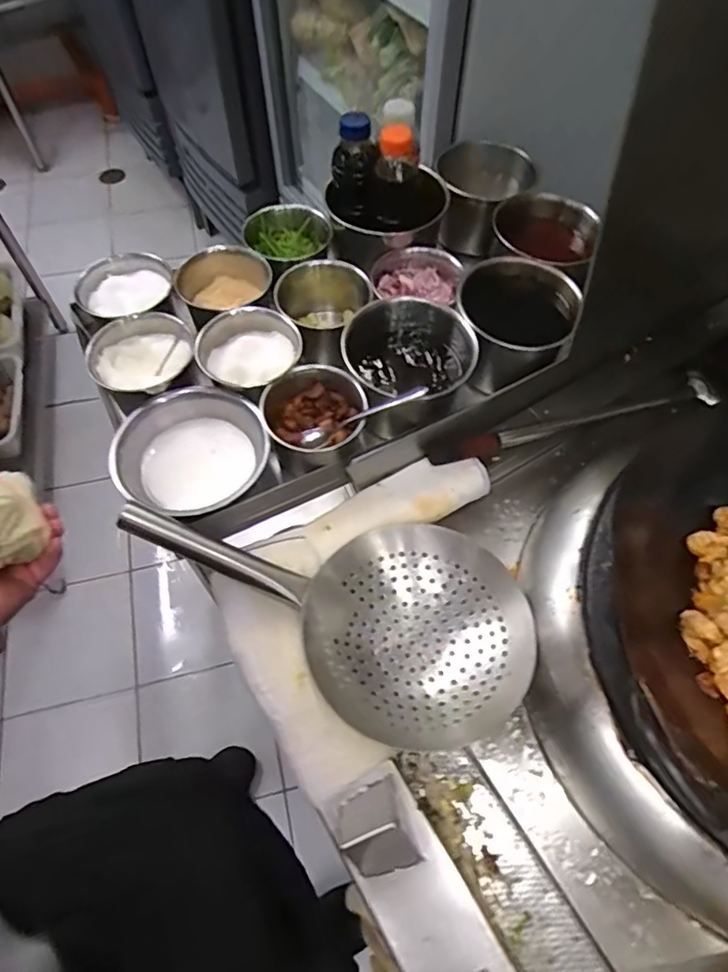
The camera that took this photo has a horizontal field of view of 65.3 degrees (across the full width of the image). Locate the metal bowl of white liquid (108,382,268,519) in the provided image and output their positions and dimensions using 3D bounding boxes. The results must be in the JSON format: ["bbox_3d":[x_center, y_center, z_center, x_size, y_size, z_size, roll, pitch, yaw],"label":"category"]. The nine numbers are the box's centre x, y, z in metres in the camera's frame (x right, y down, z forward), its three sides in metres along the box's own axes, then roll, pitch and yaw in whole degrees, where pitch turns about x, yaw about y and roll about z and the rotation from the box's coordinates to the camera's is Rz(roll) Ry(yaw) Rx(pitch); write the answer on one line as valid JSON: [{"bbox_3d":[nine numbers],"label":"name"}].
[{"bbox_3d":[-0.195,-0.025,0.677,0.168,0.092,0.166,0,60,-1],"label":"metal bowl of white liquid"}]

